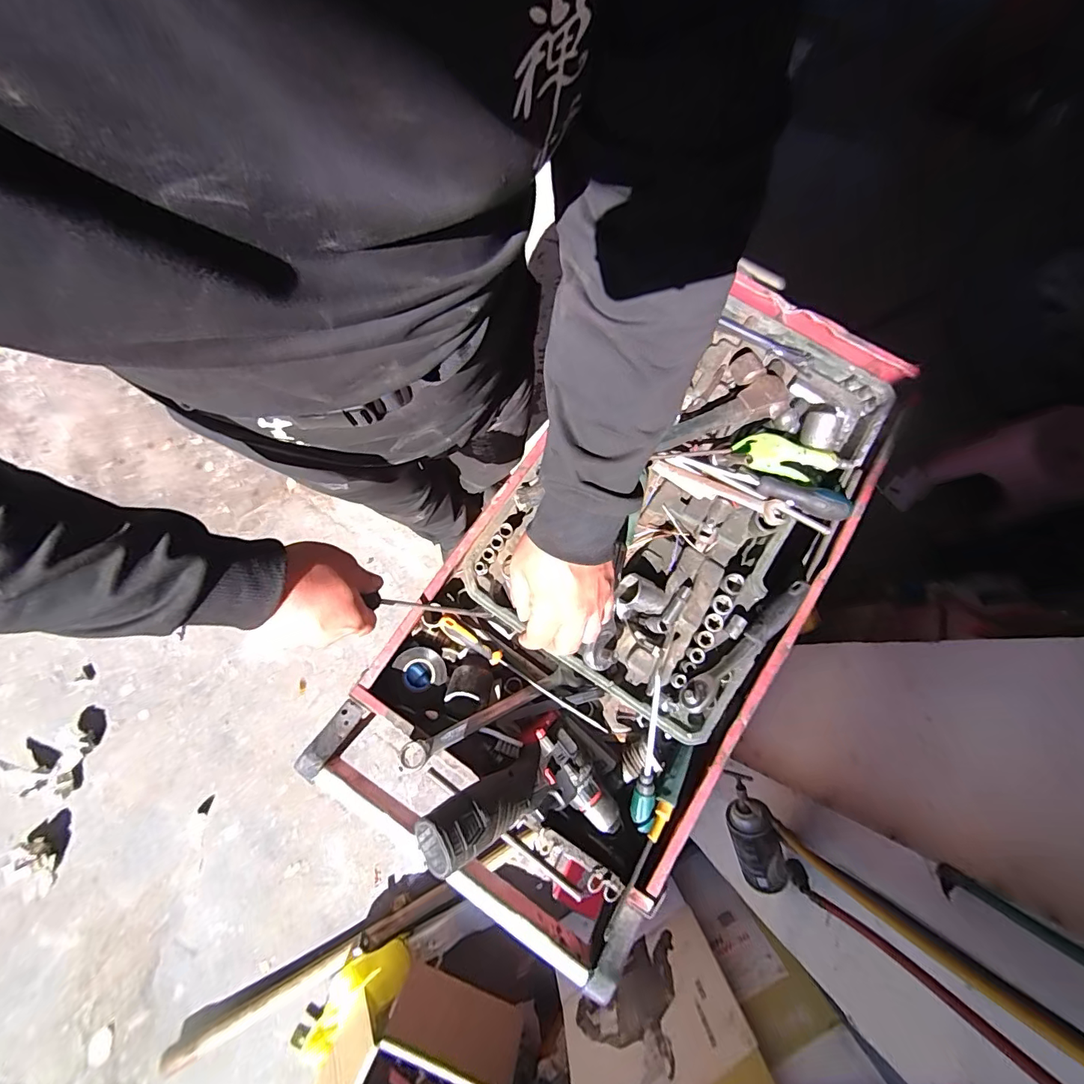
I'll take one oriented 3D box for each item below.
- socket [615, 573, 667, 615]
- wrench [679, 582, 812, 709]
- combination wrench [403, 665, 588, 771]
[{"bbox_3d":[0.120,0.064,0.559,0.048,0.042,0.040,22,66,-28],"label":"socket"},{"bbox_3d":[0.231,0.119,0.530,0.190,0.034,0.029,-41,82,-10],"label":"wrench"},{"bbox_3d":[-0.051,0.195,0.532,0.221,0.021,0.027,-19,77,-29],"label":"combination wrench"}]

